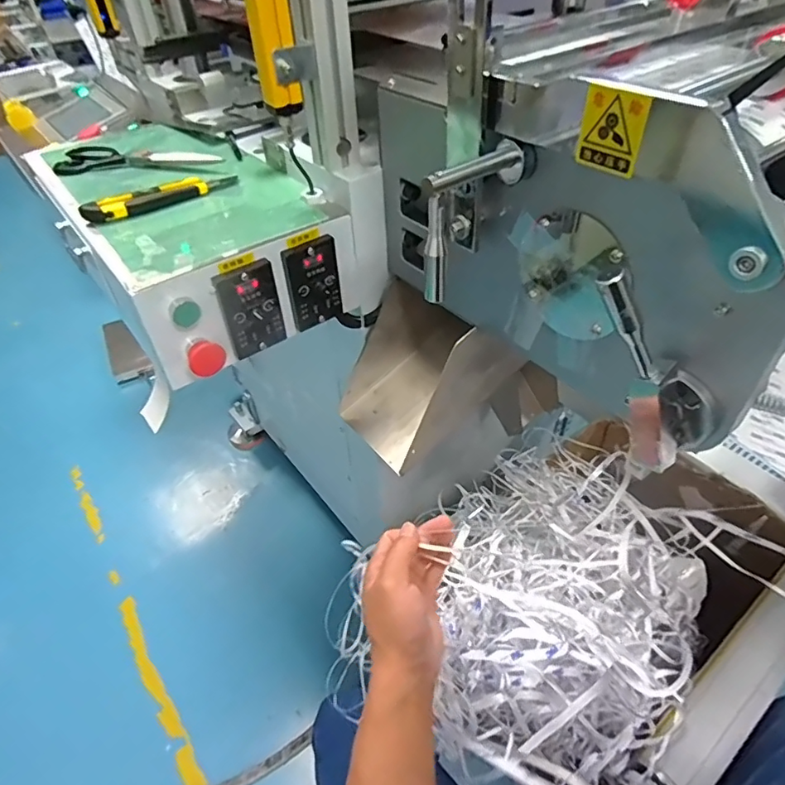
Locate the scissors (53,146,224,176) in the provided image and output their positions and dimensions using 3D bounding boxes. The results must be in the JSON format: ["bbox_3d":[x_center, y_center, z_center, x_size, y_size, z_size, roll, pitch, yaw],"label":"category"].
[{"bbox_3d":[-0.350,-0.307,0.707,0.243,0.020,0.077,15,47,18],"label":"scissors"}]

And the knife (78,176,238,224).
[{"bbox_3d":[-0.268,-0.233,0.621,0.179,0.018,0.039,-28,49,-23],"label":"knife"}]

